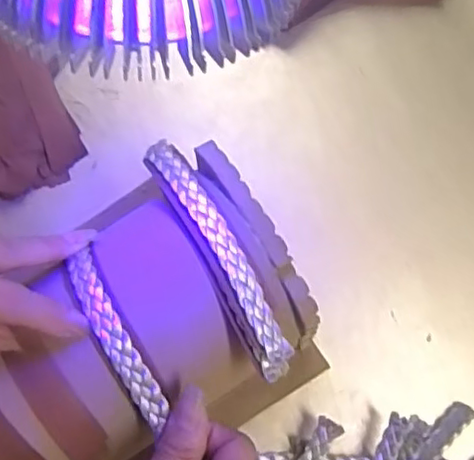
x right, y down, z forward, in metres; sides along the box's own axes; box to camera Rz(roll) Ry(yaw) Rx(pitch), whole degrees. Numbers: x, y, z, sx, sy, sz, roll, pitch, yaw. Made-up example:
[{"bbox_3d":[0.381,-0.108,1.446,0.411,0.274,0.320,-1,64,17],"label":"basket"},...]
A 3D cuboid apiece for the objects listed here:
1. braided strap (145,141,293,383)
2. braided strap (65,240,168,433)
[{"bbox_3d":[-0.009,0.010,0.313,0.017,0.027,0.132,-28,82,-8],"label":"braided strap"},{"bbox_3d":[-0.056,0.052,0.301,0.014,0.016,0.087,-28,90,-8],"label":"braided strap"}]

